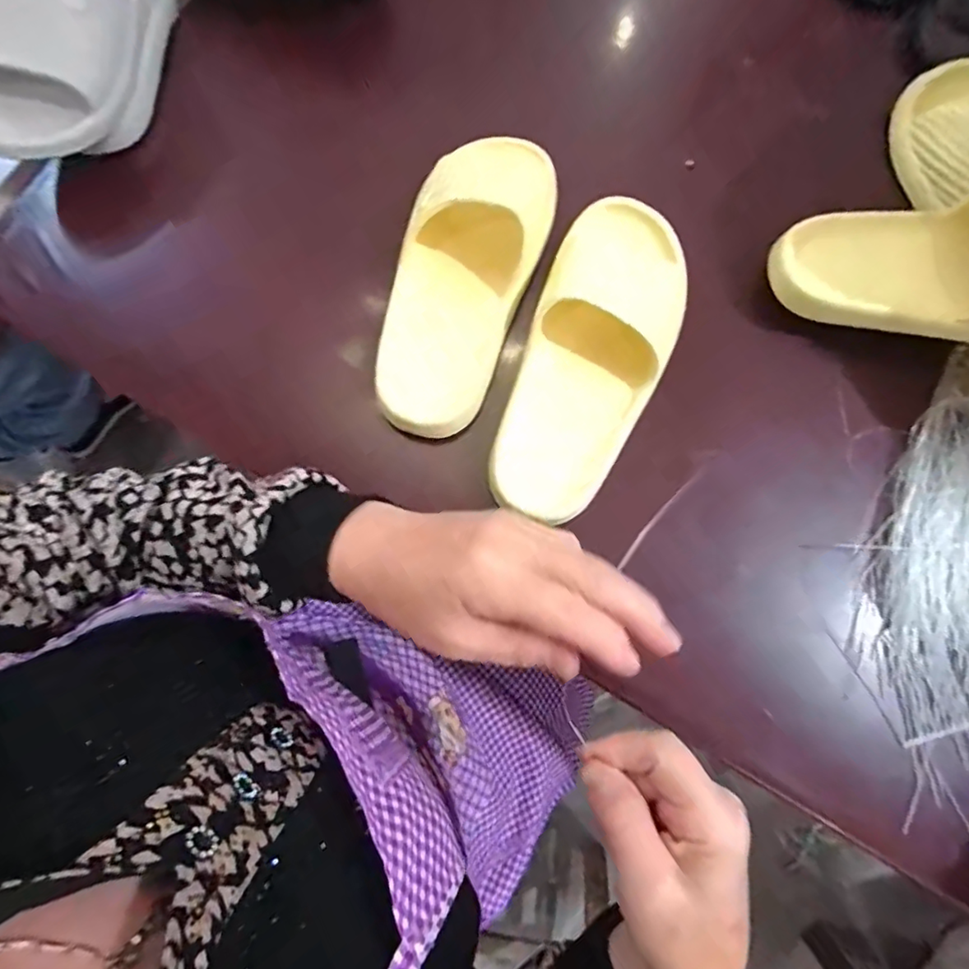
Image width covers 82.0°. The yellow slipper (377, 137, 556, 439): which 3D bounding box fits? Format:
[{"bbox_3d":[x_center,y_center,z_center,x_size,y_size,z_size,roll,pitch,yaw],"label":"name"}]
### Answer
[{"bbox_3d":[-0.017,-0.159,0.405,0.091,0.055,0.243,18,80,3],"label":"yellow slipper"}]

